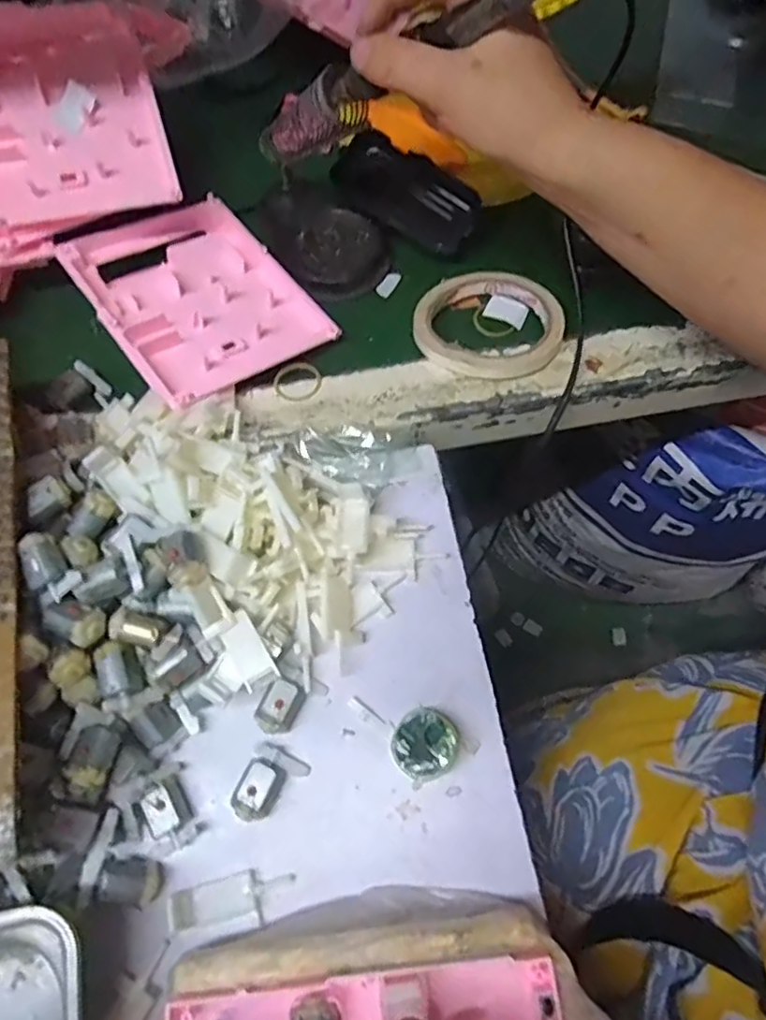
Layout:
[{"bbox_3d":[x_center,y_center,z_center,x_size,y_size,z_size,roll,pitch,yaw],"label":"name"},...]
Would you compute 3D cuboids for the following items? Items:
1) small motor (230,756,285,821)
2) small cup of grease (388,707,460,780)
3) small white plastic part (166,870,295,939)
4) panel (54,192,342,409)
[{"bbox_3d":[-0.064,0.143,0.316,0.020,0.012,0.029,22,69,9],"label":"small motor"},{"bbox_3d":[0.022,0.123,0.323,0.033,0.020,0.033,0,67,0],"label":"small cup of grease"},{"bbox_3d":[-0.073,0.191,0.300,0.057,0.016,0.023,-15,68,-6],"label":"small white plastic part"},{"bbox_3d":[-0.129,-0.147,0.426,0.127,0.019,0.164,-31,71,-26],"label":"panel"}]

